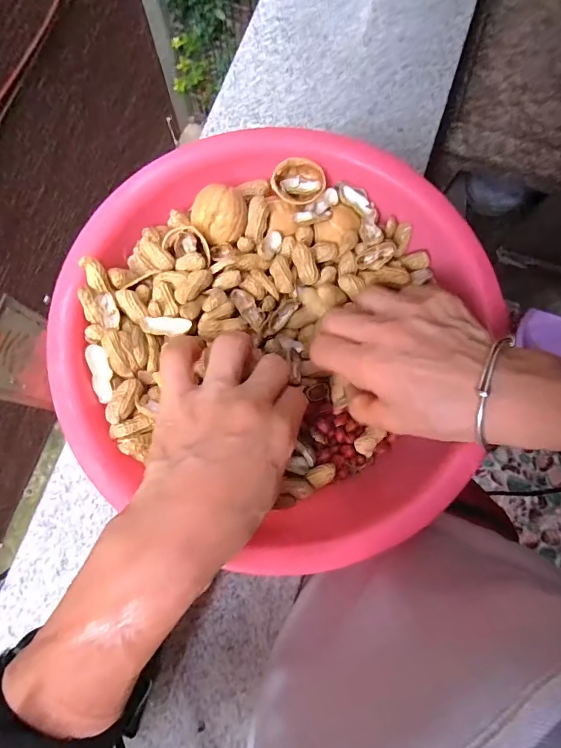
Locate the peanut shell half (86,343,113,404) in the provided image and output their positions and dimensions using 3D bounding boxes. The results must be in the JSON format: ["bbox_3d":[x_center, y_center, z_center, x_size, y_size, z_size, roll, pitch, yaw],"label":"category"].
[{"bbox_3d":[-0.108,-0.001,0.252,0.013,0.007,0.034,-15,79,-4],"label":"peanut shell half"}]

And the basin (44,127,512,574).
[{"bbox_3d":[0.000,-0.022,0.280,0.258,0.068,0.265,0,78,-1],"label":"basin"}]

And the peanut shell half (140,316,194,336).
[{"bbox_3d":[-0.071,-0.030,0.262,0.030,0.004,0.011,-2,78,-20],"label":"peanut shell half"}]

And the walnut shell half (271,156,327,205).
[{"bbox_3d":[0.012,-0.129,0.281,0.035,0.013,0.027,9,78,1],"label":"walnut shell half"}]

